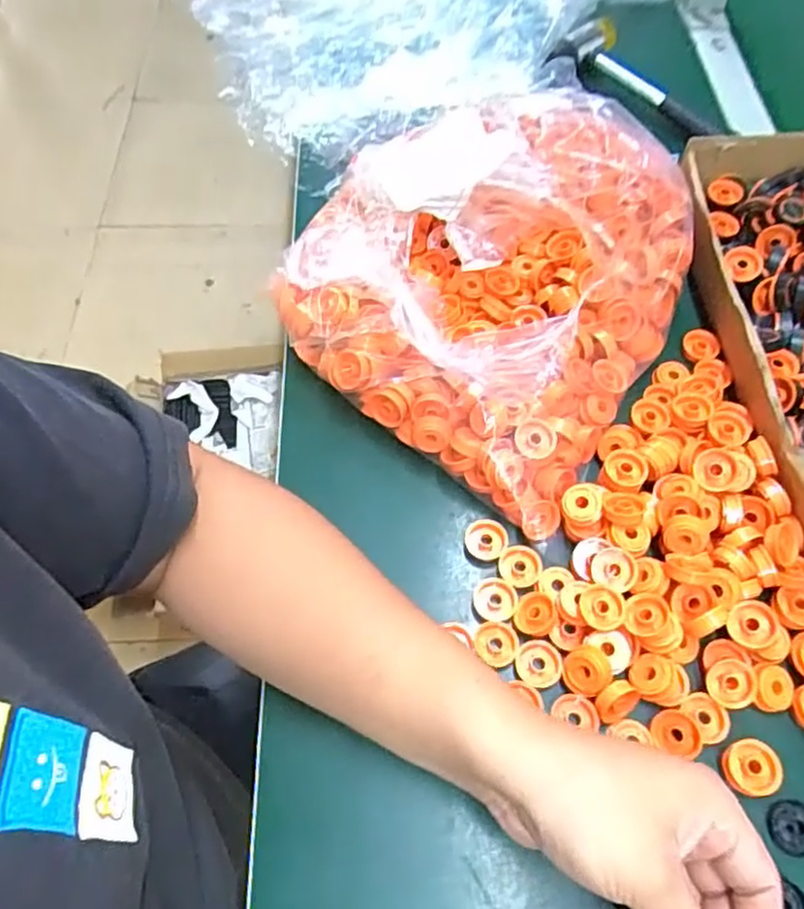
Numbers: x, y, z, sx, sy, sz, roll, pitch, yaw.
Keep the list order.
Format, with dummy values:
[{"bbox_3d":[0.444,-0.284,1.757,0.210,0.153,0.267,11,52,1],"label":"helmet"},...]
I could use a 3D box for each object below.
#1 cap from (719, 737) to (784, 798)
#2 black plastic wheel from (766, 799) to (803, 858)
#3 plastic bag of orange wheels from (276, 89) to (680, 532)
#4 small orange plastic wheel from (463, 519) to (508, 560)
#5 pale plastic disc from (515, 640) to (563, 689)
[{"bbox_3d":[0.182,0.163,0.349,0.027,0.008,0.026,-7,61,-5],"label":"cap"},{"bbox_3d":[0.202,0.191,0.344,0.024,0.007,0.025,0,60,0],"label":"black plastic wheel"},{"bbox_3d":[0.051,-0.127,0.445,0.248,0.110,0.244,29,64,15],"label":"plastic bag of orange wheels"},{"bbox_3d":[0.053,0.053,0.419,0.025,0.007,0.024,0,60,0],"label":"small orange plastic wheel"},{"bbox_3d":[0.078,0.119,0.383,0.025,0.007,0.024,0,60,0],"label":"pale plastic disc"}]

